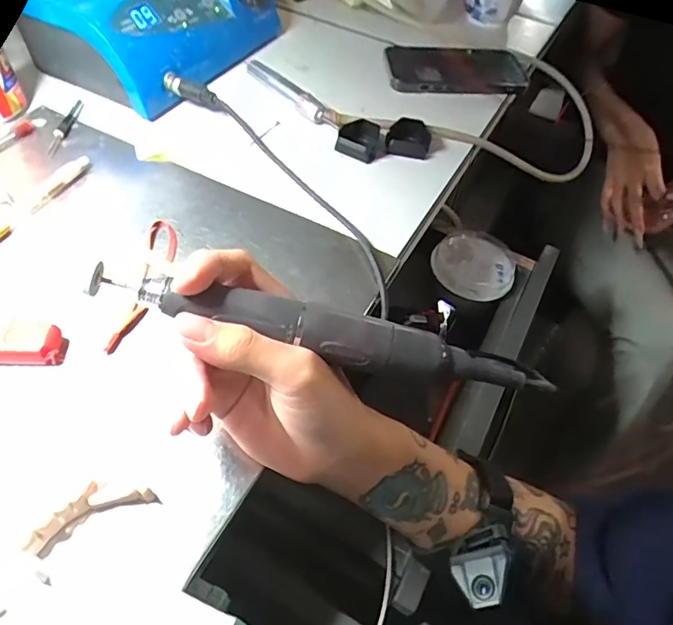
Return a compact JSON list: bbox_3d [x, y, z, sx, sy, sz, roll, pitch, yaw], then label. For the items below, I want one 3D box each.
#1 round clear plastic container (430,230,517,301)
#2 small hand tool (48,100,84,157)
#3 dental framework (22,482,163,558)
[{"bbox_3d":[0.152,-0.054,0.533,0.084,0.019,0.094,34,57,20],"label":"round clear plastic container"},{"bbox_3d":[-0.243,-0.167,0.442,0.010,0.006,0.077,4,52,-2],"label":"small hand tool"},{"bbox_3d":[-0.120,0.096,0.243,0.057,0.011,0.022,-23,58,-21],"label":"dental framework"}]

